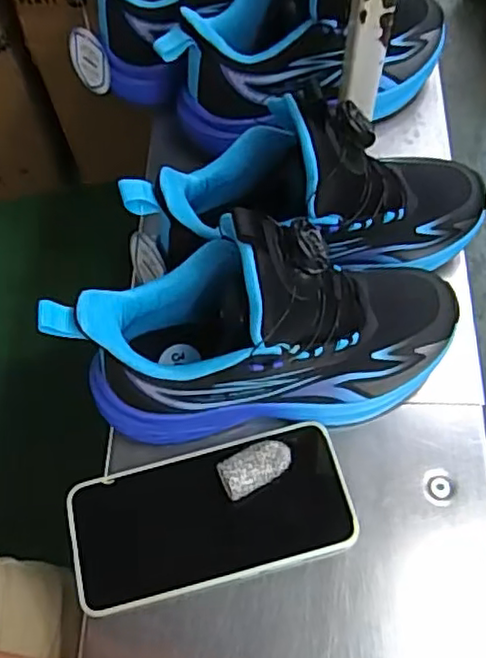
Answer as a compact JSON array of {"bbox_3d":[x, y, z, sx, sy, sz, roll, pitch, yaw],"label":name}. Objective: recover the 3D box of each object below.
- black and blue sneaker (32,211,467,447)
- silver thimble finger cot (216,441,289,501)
[{"bbox_3d":[0.017,0.004,0.366,0.223,0.148,0.078,-4,63,-3],"label":"black and blue sneaker"},{"bbox_3d":[0.008,0.082,0.377,0.043,0.018,0.023,-25,66,-13],"label":"silver thimble finger cot"}]

